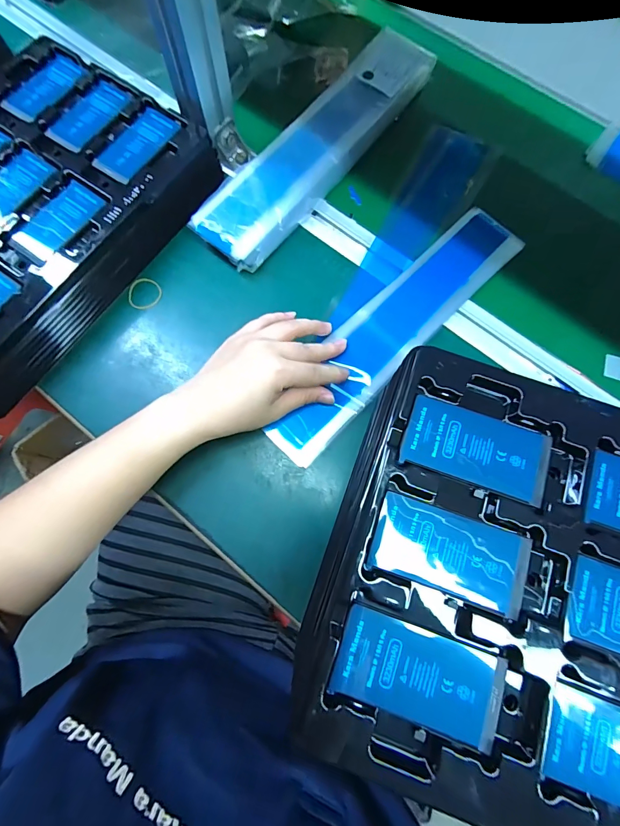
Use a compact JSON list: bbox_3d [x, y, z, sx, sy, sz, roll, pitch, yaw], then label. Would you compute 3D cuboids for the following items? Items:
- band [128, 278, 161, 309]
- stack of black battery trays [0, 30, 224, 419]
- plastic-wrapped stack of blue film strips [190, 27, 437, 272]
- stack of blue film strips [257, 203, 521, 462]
[{"bbox_3d":[-0.167,-0.121,0.379,0.033,0.004,0.034,0,76,0],"label":"band"},{"bbox_3d":[-0.277,-0.191,0.368,0.239,0.057,0.335,35,79,8],"label":"stack of black battery trays"},{"bbox_3d":[0.014,-0.289,0.406,0.072,0.033,0.335,37,79,8],"label":"plastic-wrapped stack of blue film strips"},{"bbox_3d":[0.087,-0.085,0.367,0.068,0.007,0.326,40,80,9],"label":"stack of blue film strips"}]

